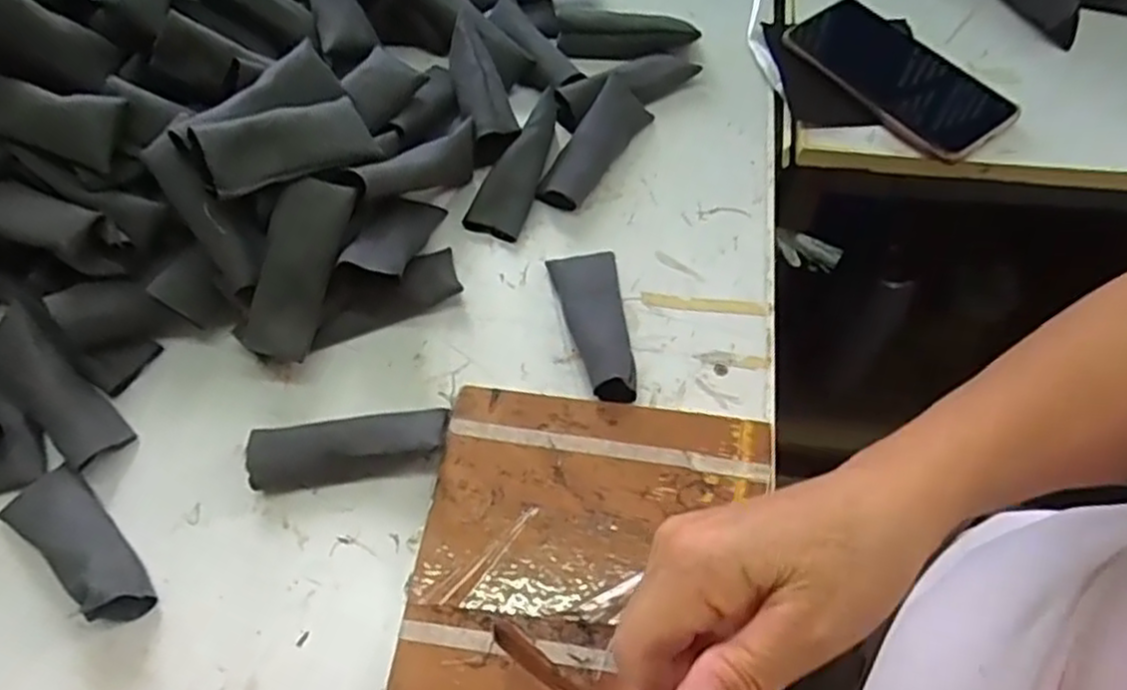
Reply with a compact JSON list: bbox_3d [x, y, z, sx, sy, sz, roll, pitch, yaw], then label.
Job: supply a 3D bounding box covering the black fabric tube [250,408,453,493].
[{"bbox_3d":[-0.118,0.055,0.407,0.105,0.029,0.035,-9,61,-4],"label":"black fabric tube"}]

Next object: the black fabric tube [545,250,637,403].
[{"bbox_3d":[0.024,-0.018,0.438,0.040,0.029,0.107,-14,61,-7],"label":"black fabric tube"}]

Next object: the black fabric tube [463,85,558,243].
[{"bbox_3d":[-0.029,-0.122,0.496,0.034,0.029,0.107,22,77,13],"label":"black fabric tube"}]

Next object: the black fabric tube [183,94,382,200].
[{"bbox_3d":[-0.155,-0.115,0.421,0.024,0.037,0.102,17,31,39],"label":"black fabric tube"}]

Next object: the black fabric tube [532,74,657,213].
[{"bbox_3d":[0.020,-0.137,0.503,0.033,0.027,0.102,31,66,17],"label":"black fabric tube"}]

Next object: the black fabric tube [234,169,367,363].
[{"bbox_3d":[-0.154,-0.048,0.431,0.037,0.021,0.114,20,91,12],"label":"black fabric tube"}]

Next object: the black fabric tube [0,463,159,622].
[{"bbox_3d":[-0.254,0.100,0.384,0.104,0.032,0.038,33,66,18],"label":"black fabric tube"}]

